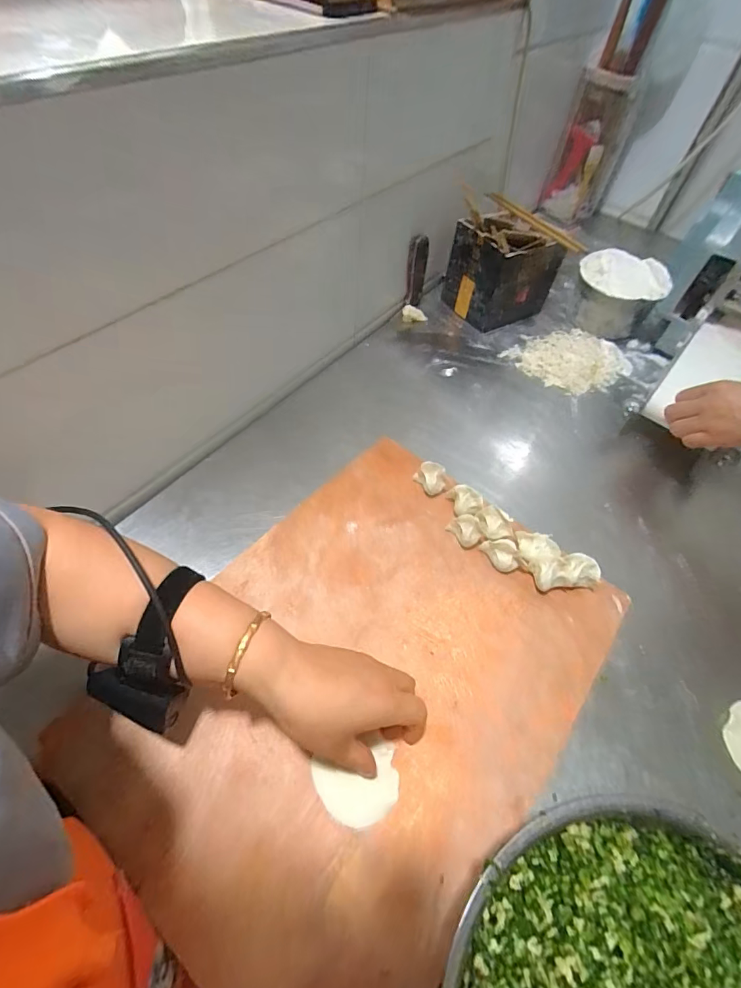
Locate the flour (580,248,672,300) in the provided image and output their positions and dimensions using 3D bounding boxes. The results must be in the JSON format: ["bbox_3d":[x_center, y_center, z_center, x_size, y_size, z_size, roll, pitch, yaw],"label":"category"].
[{"bbox_3d":[0.444,-0.380,0.756,0.143,0.030,0.140,34,58,17],"label":"flour"}]

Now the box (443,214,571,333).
[{"bbox_3d":[0.228,-0.390,0.754,0.151,0.157,0.122,-23,60,-20],"label":"box"}]

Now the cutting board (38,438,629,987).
[{"bbox_3d":[-0.006,0.170,0.422,0.348,0.016,0.454,36,59,18],"label":"cutting board"}]

